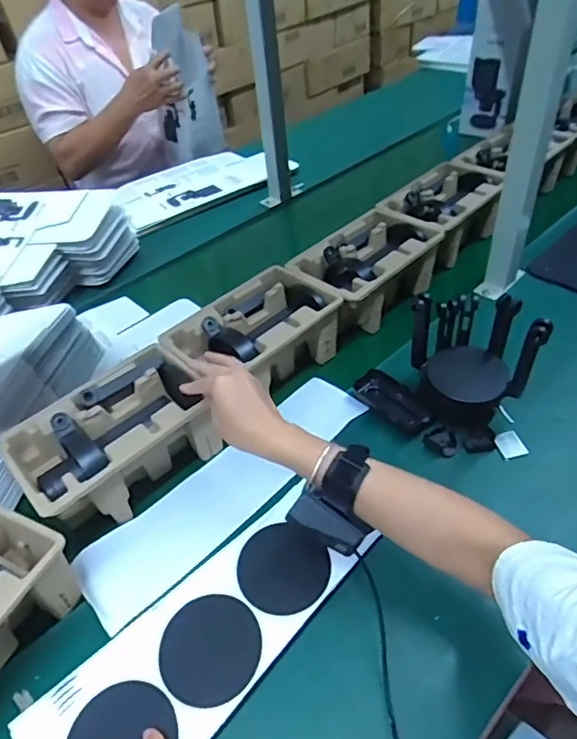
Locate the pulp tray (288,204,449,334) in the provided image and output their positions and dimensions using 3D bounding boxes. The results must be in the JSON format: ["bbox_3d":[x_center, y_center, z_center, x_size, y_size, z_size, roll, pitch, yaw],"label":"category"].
[{"bbox_3d":[0.120,-0.151,0.812,0.153,0.099,0.233,28,52,34],"label":"pulp tray"}]

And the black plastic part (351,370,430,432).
[{"bbox_3d":[0.137,0.040,0.669,0.051,0.022,0.118,-30,45,-25],"label":"black plastic part"}]

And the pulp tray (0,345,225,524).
[{"bbox_3d":[-0.207,0.088,0.619,0.216,0.100,0.144,-34,47,-28],"label":"pulp tray"}]

